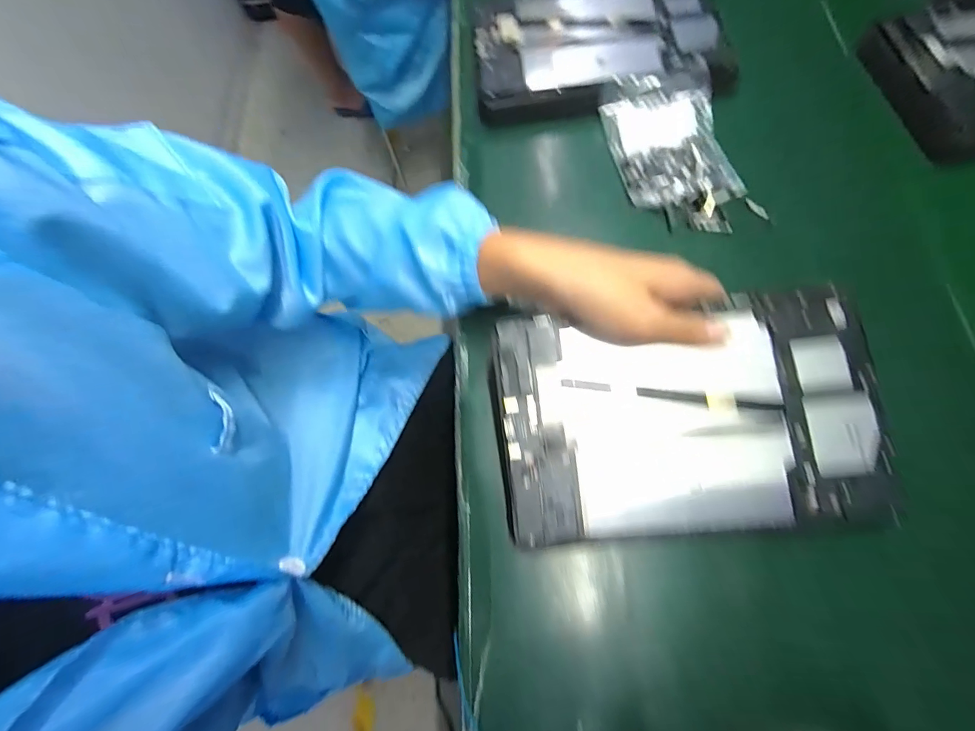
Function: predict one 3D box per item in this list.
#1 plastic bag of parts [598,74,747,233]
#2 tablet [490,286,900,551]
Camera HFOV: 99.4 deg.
[{"bbox_3d":[0.171,-0.193,0.378,0.093,0.028,0.156,-11,71,1],"label":"plastic bag of parts"},{"bbox_3d":[0.129,0.033,0.274,0.241,0.008,0.149,-8,78,3],"label":"tablet"}]

